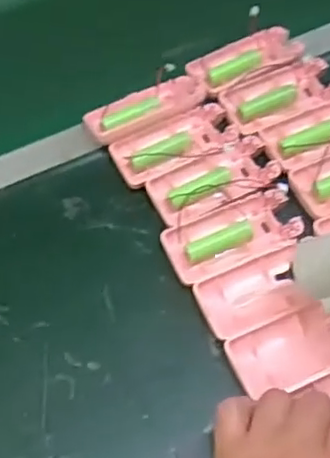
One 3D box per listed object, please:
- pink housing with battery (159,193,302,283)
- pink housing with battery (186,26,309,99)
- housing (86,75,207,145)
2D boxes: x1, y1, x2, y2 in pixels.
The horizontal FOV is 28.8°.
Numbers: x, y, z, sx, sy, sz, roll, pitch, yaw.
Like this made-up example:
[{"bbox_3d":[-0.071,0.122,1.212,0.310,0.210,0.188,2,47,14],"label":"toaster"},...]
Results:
[{"bbox_3d":[0.048,0.006,0.456,0.094,0.013,0.046,-20,62,-10],"label":"pink housing with battery"},{"bbox_3d":[0.070,-0.145,0.544,0.101,0.015,0.047,-27,64,-14],"label":"pink housing with battery"},{"bbox_3d":[-0.016,-0.098,0.516,0.096,0.013,0.041,-24,63,-12],"label":"housing"}]

